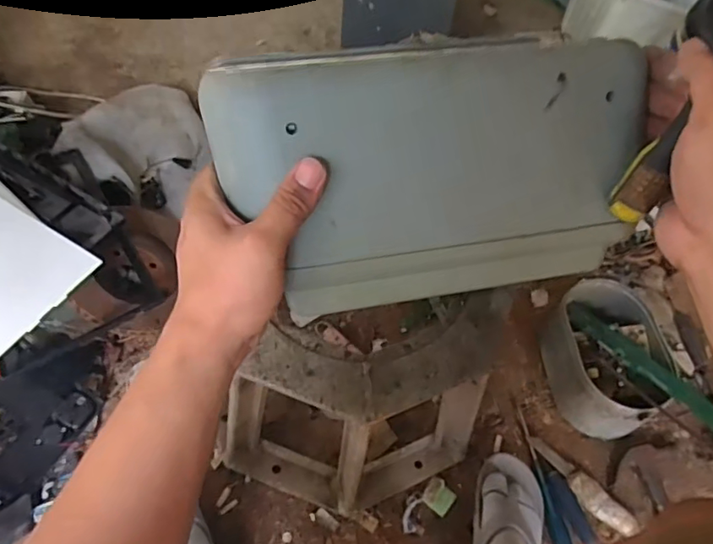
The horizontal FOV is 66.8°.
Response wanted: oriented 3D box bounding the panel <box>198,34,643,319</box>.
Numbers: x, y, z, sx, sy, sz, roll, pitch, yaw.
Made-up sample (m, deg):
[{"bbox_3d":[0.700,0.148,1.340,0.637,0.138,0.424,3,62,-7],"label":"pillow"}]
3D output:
[{"bbox_3d":[0.051,-0.056,0.332,0.255,0.158,0.021,-11,24,-9],"label":"panel"}]

